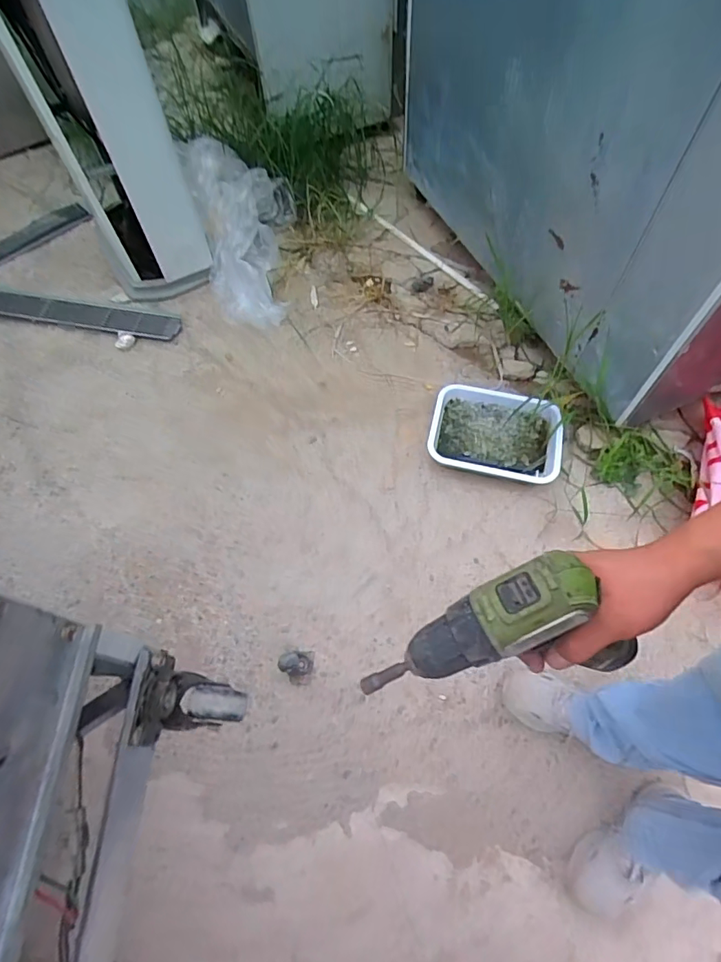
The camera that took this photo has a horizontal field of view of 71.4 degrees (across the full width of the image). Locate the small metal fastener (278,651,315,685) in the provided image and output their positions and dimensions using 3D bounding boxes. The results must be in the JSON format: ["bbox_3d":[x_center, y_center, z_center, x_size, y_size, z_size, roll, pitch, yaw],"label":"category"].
[{"bbox_3d":[-0.139,0.391,1.067,0.070,0.053,0.072,9,64,7],"label":"small metal fastener"}]

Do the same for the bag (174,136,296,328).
[{"bbox_3d":[-0.365,-0.797,1.606,0.322,0.149,0.647,-10,83,-3],"label":"bag"}]

